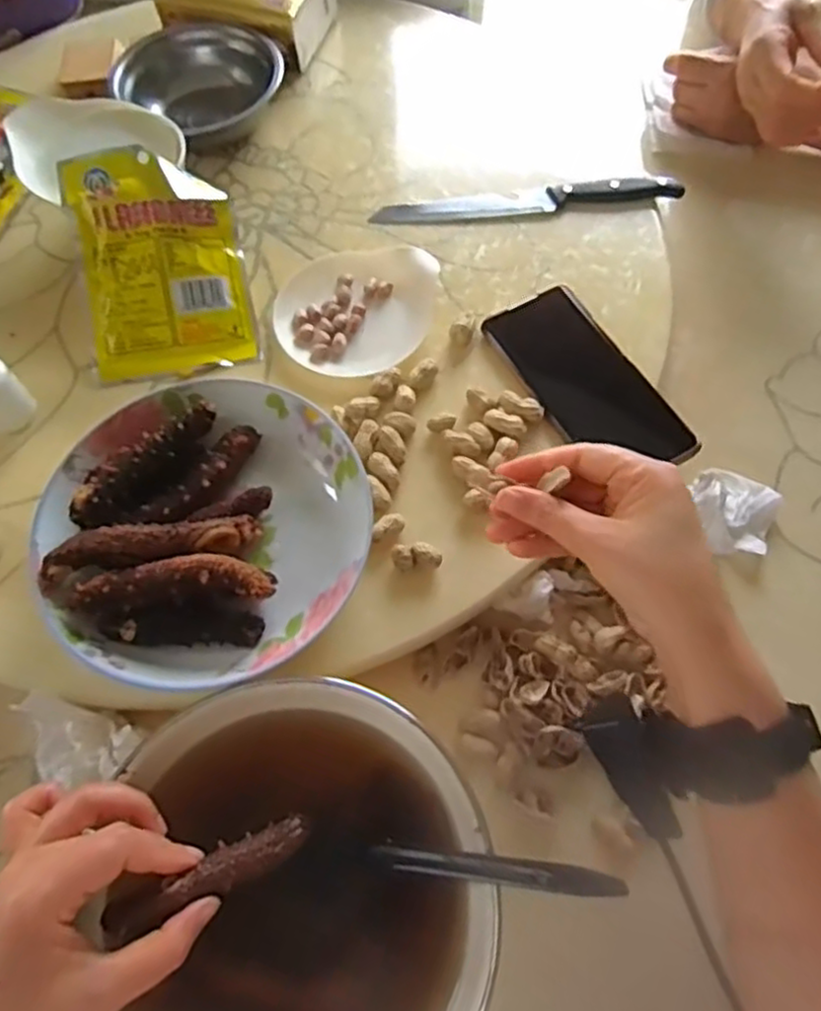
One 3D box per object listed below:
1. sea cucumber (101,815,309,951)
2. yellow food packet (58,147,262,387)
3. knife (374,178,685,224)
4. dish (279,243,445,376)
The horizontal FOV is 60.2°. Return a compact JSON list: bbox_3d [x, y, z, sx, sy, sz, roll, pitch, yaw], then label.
[{"bbox_3d":[-0.094,0.176,0.338,0.097,0.014,0.021,-15,64,-28],"label":"sea cucumber"},{"bbox_3d":[-0.177,-0.175,0.509,0.112,0.018,0.157,-9,93,-9],"label":"yellow food packet"},{"bbox_3d":[0.093,-0.243,0.562,0.238,0.015,0.022,-4,65,-1],"label":"knife"},{"bbox_3d":[-0.039,-0.144,0.520,0.114,0.016,0.112,0,65,0],"label":"dish"}]

